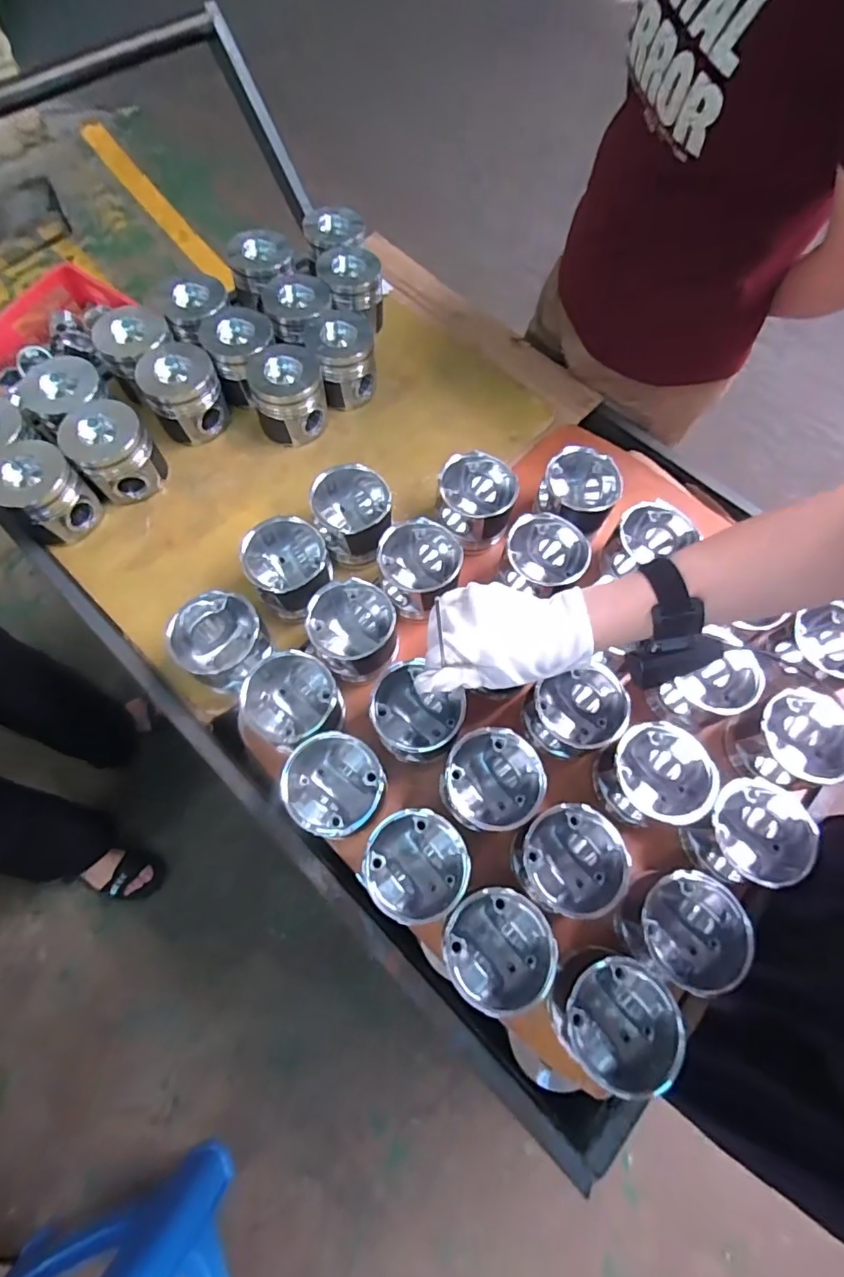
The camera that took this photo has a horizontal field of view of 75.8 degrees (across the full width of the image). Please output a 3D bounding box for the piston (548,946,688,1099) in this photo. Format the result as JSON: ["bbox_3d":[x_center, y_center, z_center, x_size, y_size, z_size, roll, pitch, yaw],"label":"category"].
[{"bbox_3d":[0.166,0.330,0.474,0.095,0.064,0.096,0,67,-1],"label":"piston"}]

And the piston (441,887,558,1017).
[{"bbox_3d":[0.066,0.273,0.487,0.094,0.060,0.089,0,71,-1],"label":"piston"}]

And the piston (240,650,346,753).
[{"bbox_3d":[-0.134,0.070,0.574,0.092,0.092,0.092,-34,72,-15],"label":"piston"}]

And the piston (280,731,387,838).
[{"bbox_3d":[-0.087,0.145,0.540,0.099,0.076,0.093,0,67,-1],"label":"piston"}]

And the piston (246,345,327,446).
[{"bbox_3d":[-0.180,-0.331,0.736,0.095,0.085,0.095,-13,68,-7],"label":"piston"}]

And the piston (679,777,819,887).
[{"bbox_3d":[0.319,0.187,0.531,0.101,0.081,0.093,0,67,-1],"label":"piston"}]

